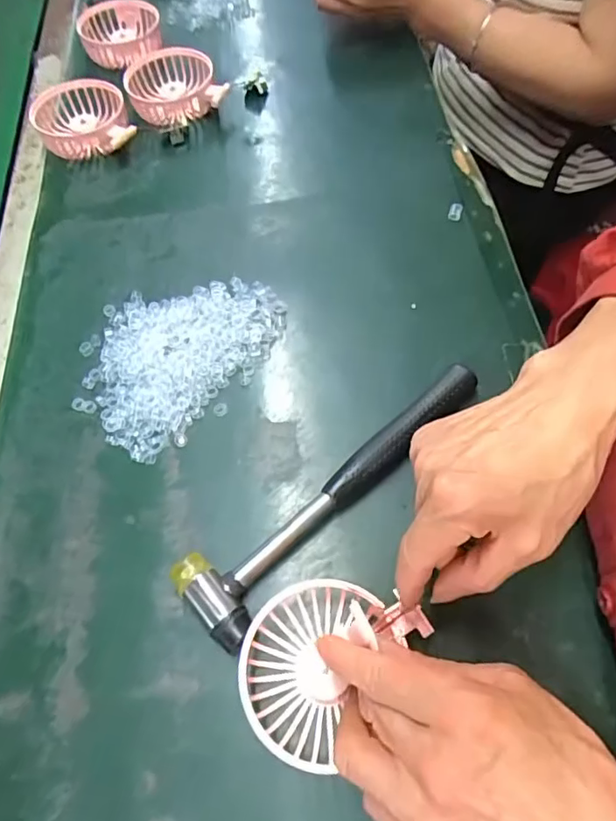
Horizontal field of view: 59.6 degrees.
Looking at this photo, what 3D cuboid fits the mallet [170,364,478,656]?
[{"bbox_3d":[0.024,0.051,0.347,0.233,0.024,0.055,-37,67,-15],"label":"mallet"}]

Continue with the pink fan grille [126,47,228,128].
[{"bbox_3d":[-0.137,-0.330,0.550,0.094,0.035,0.091,-24,64,-9],"label":"pink fan grille"}]

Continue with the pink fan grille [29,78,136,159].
[{"bbox_3d":[-0.219,-0.283,0.529,0.085,0.036,0.090,-17,63,-6],"label":"pink fan grille"}]

